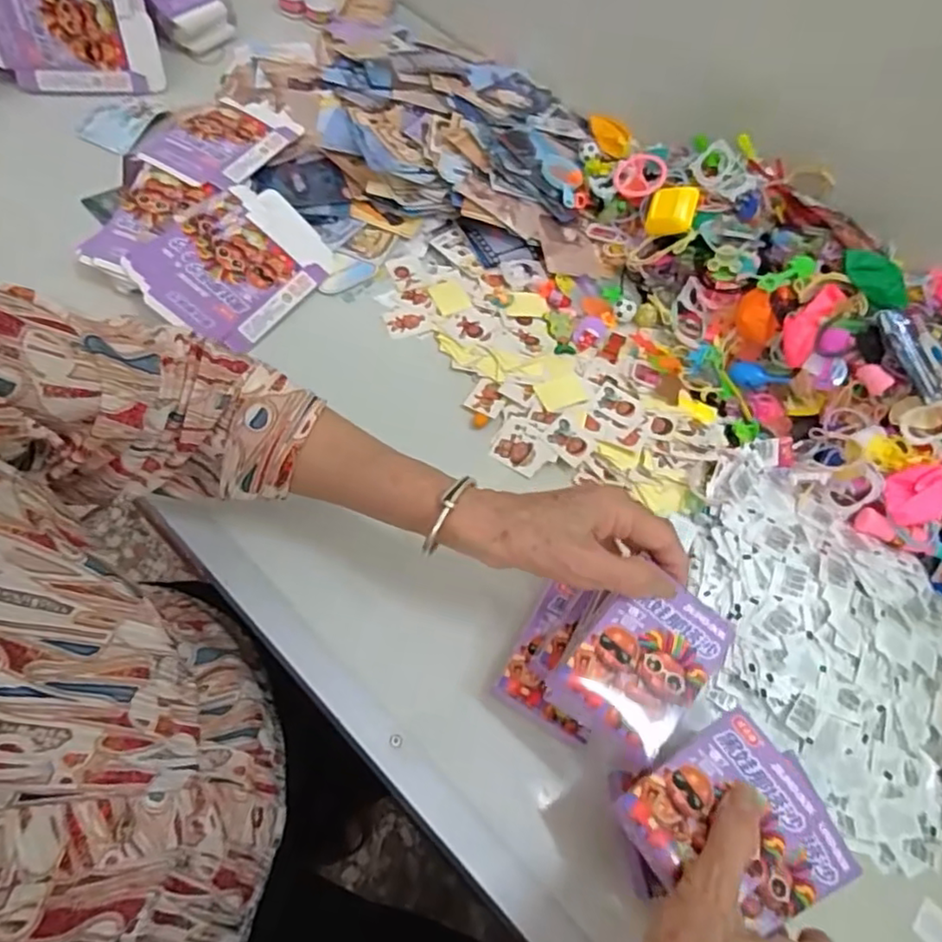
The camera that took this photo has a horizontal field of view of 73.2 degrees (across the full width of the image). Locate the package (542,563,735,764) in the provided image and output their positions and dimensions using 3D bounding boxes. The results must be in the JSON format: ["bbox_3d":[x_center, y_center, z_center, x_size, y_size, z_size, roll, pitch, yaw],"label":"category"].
[{"bbox_3d":[0.096,0.105,0.354,0.066,0.009,0.097,38,68,15],"label":"package"}]

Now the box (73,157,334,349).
[{"bbox_3d":[-0.222,-0.191,0.541,0.171,0.020,0.151,31,65,-3],"label":"box"}]

